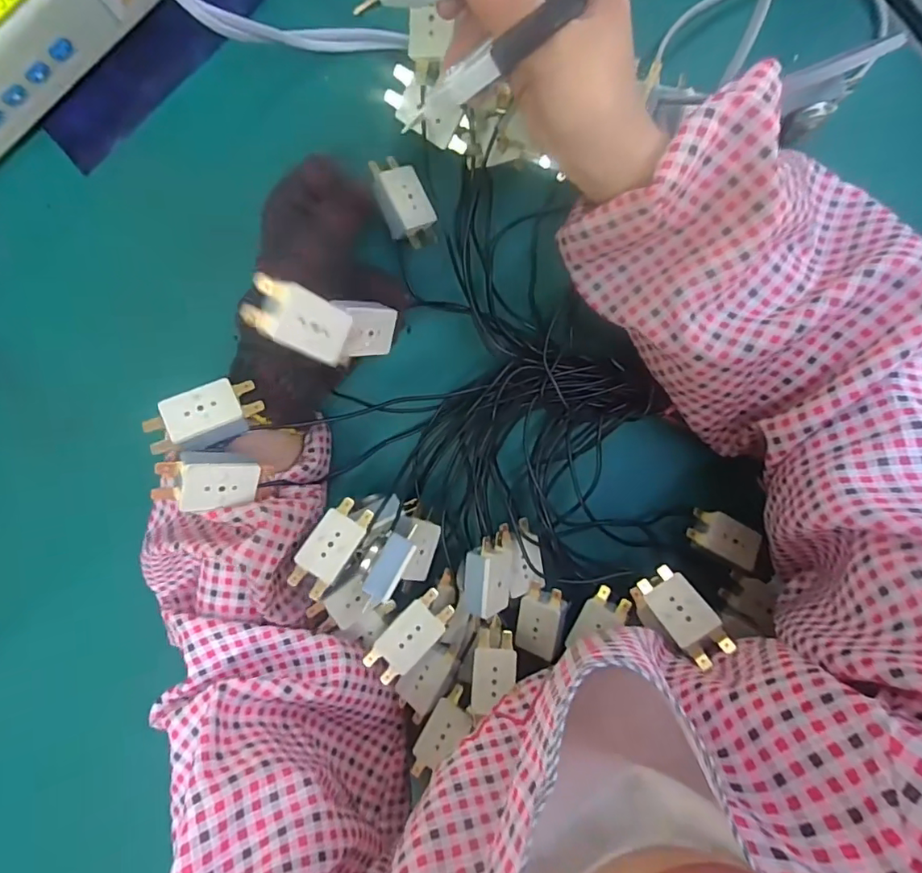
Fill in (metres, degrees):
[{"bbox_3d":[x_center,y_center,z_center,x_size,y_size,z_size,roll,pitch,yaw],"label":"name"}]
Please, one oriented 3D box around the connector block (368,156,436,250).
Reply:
[{"bbox_3d":[-0.036,-0.152,0.337,0.032,0.012,0.056,-26,104,-34],"label":"connector block"}]

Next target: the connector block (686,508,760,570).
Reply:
[{"bbox_3d":[0.176,0.067,0.347,0.045,0.015,0.026,25,95,-3],"label":"connector block"}]

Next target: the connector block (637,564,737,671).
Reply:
[{"bbox_3d":[0.128,0.101,0.301,0.028,0.056,0.010,-38,128,6],"label":"connector block"}]

